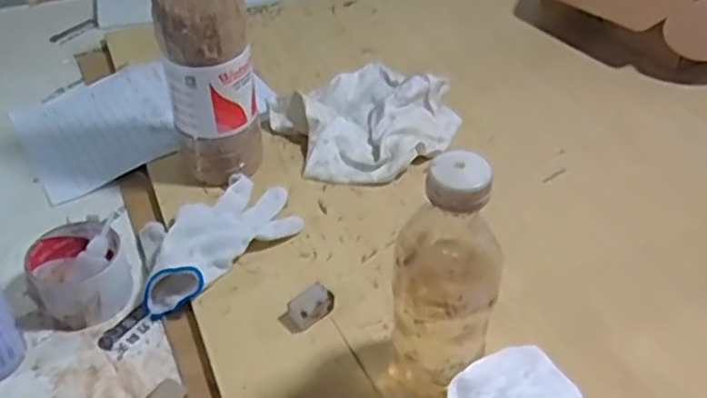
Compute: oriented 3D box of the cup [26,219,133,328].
[{"bbox_3d":[-0.247,0.067,0.627,0.084,0.046,0.092,-23,46,-24],"label":"cup"}]

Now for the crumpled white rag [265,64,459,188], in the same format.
[{"bbox_3d":[0.023,-0.102,0.806,0.227,0.045,0.181,-33,51,-32],"label":"crumpled white rag"}]

